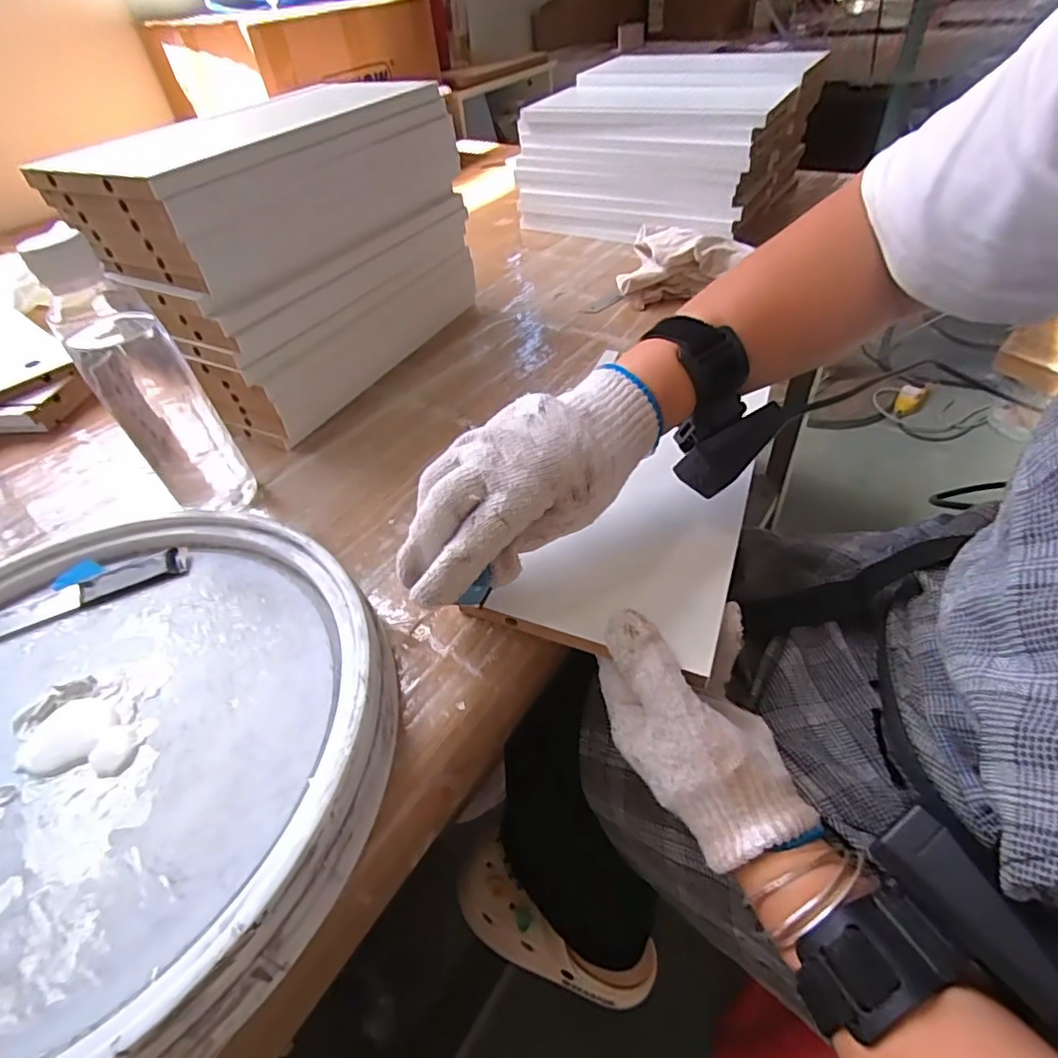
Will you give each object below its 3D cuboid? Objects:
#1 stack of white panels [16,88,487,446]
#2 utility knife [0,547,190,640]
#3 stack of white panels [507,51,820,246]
[{"bbox_3d":[-0.191,-0.244,0.516,0.130,0.197,0.297,16,49,22],"label":"stack of white panels"},{"bbox_3d":[-0.265,0.038,0.342,0.112,0.007,0.027,-23,46,-15],"label":"utility knife"},{"bbox_3d":[0.188,-0.522,0.780,0.305,0.145,0.292,20,50,26],"label":"stack of white panels"}]

